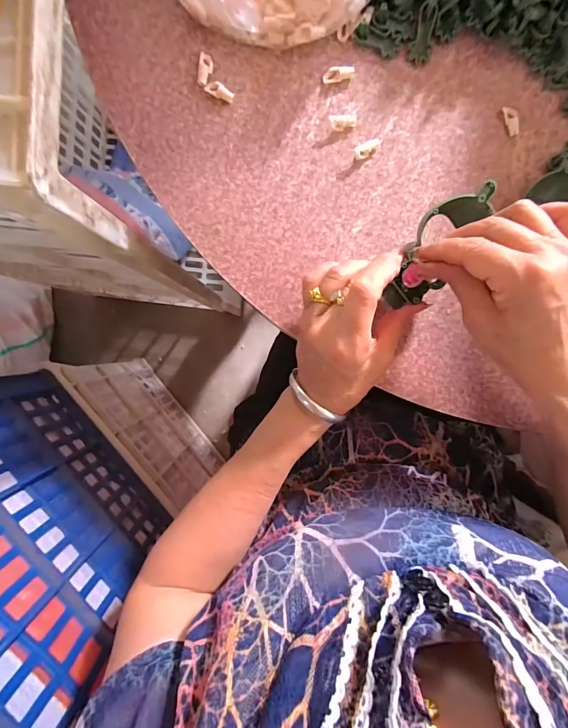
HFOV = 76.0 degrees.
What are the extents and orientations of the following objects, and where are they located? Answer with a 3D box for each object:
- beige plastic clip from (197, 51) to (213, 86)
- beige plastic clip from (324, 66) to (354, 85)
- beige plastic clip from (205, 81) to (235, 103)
[{"bbox_3d":[-0.064,-0.243,0.299,0.011,0.005,0.028,6,94,-1],"label":"beige plastic clip"},{"bbox_3d":[0.046,-0.241,0.301,0.026,0.006,0.011,-11,94,0],"label":"beige plastic clip"},{"bbox_3d":[-0.052,-0.226,0.300,0.022,0.008,0.011,21,94,-2],"label":"beige plastic clip"}]

